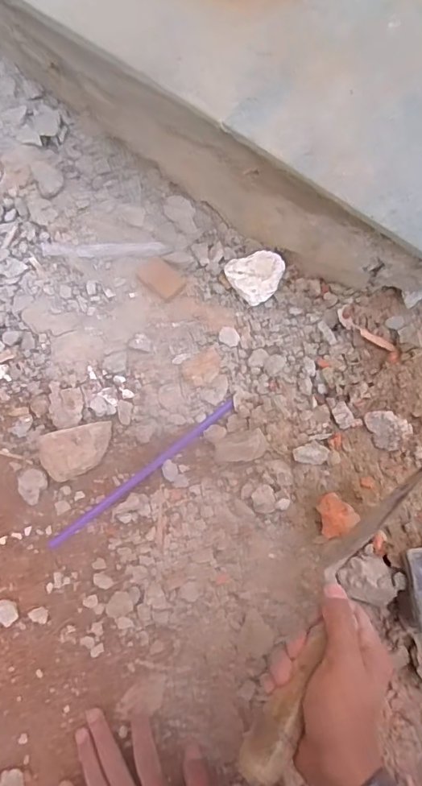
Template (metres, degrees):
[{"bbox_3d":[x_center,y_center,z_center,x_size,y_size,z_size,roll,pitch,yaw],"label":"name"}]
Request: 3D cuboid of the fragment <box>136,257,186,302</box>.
[{"bbox_3d":[-0.060,-0.138,0.631,0.056,0.005,0.036,41,84,11],"label":"fragment"}]

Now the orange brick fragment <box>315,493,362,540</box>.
[{"bbox_3d":[0.123,0.124,0.533,0.037,0.032,0.039,-37,78,-3],"label":"orange brick fragment"}]

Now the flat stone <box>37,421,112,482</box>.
[{"bbox_3d":[-0.146,0.064,0.580,0.078,0.033,0.050,-19,75,-6],"label":"flat stone"}]

